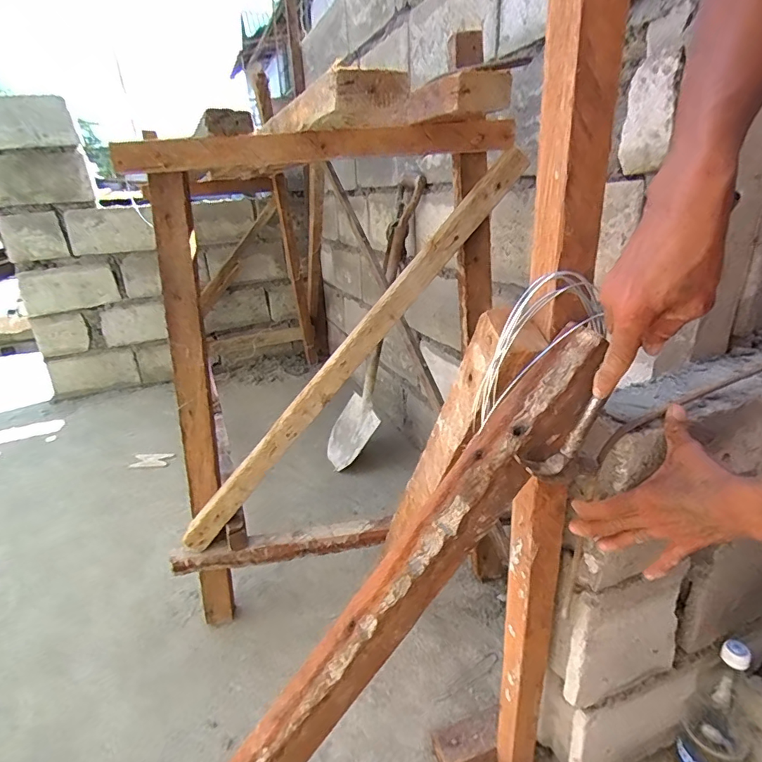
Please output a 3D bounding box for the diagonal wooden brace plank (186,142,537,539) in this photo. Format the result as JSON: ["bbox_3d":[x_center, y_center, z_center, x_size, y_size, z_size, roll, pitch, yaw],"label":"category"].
[{"bbox_3d":[-0.075,-0.031,0.867,0.050,0.945,0.026,37,10,-24],"label":"diagonal wooden brace plank"}]

